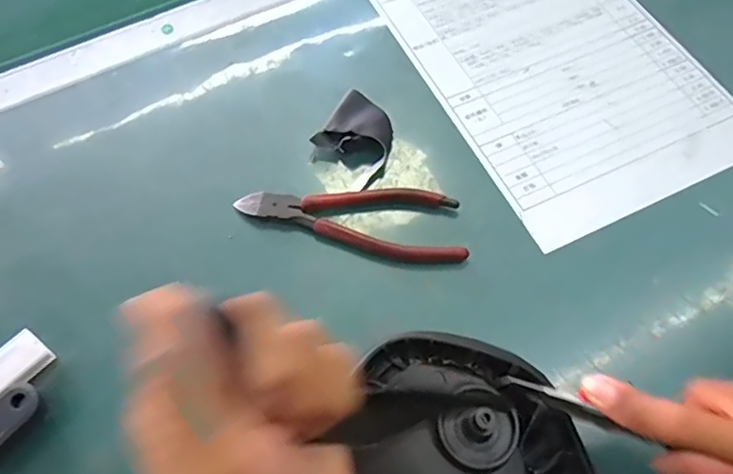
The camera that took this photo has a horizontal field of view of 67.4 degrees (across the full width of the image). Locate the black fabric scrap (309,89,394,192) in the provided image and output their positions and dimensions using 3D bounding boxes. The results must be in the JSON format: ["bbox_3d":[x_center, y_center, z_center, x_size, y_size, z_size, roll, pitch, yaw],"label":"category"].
[{"bbox_3d":[-0.006,-0.074,0.409,0.055,0.019,0.062,36,69,17],"label":"black fabric scrap"}]

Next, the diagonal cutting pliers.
[{"bbox_3d":[-0.010,-0.014,0.383,0.156,0.013,0.050,9,64,5],"label":"diagonal cutting pliers"}]

